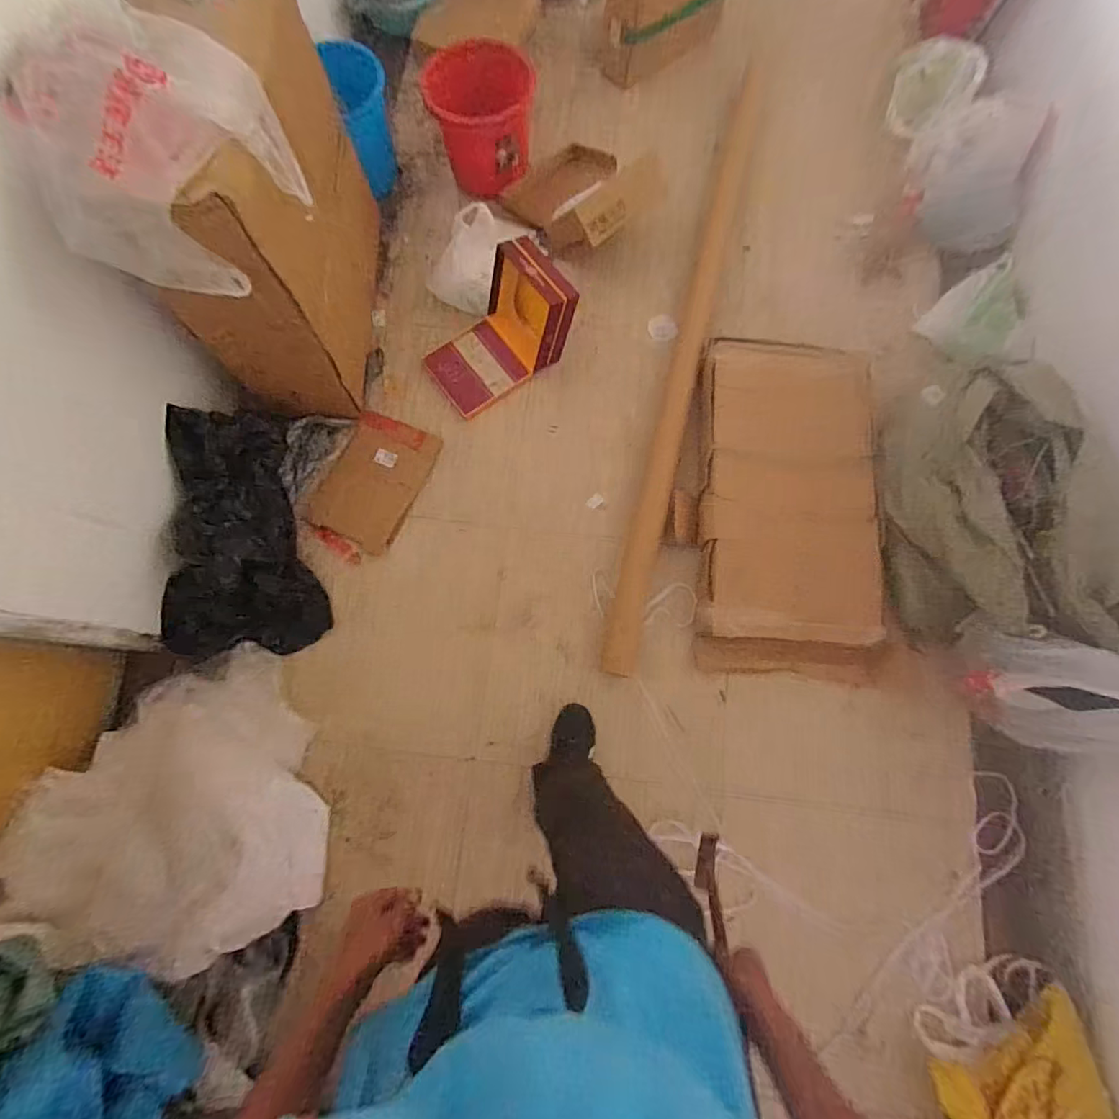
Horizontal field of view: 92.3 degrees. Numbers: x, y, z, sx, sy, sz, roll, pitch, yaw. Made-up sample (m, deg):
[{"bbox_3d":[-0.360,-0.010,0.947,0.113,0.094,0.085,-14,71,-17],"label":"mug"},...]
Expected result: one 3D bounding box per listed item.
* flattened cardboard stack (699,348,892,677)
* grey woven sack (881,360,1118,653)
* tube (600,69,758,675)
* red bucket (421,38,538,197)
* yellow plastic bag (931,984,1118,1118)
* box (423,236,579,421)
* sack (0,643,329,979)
[{"bbox_3d":[0.571,-0.150,1.333,0.423,0.097,0.839,4,77,3],"label":"flattened cardboard stack"},{"bbox_3d":[0.970,-0.129,1.216,0.347,0.342,0.656,-2,76,1],"label":"grey woven sack"},{"bbox_3d":[0.388,-0.665,1.489,0.107,0.065,1.981,14,77,5],"label":"tube"},{"bbox_3d":[-0.203,-1.223,1.492,0.287,0.219,0.287,0,76,-1],"label":"red bucket"},{"bbox_3d":[0.888,1.029,1.014,0.327,0.121,0.367,9,76,1],"label":"yellow plastic bag"},{"bbox_3d":[-0.172,-0.607,1.408,0.381,0.223,0.244,-36,78,-7],"label":"box"},{"bbox_3d":[-0.781,0.489,1.077,0.508,0.303,0.608,-3,76,-2],"label":"sack"}]

